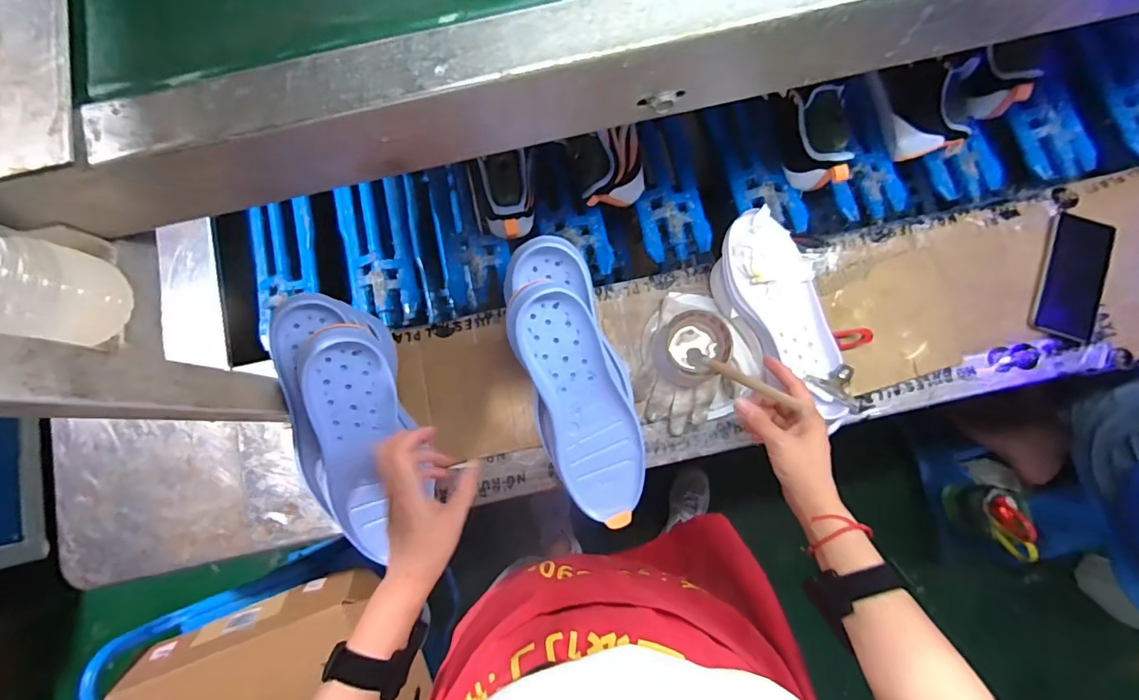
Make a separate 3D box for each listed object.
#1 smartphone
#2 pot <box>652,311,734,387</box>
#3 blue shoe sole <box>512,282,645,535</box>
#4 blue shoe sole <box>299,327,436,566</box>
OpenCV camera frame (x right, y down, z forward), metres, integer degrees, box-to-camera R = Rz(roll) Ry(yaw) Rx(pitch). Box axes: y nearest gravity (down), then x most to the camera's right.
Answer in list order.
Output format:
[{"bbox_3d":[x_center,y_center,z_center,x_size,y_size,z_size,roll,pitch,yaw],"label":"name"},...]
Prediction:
[{"bbox_3d":[0.642,-0.092,0.630,0.081,0.007,0.155,17,88,2],"label":"smartphone"},{"bbox_3d":[0.149,0.000,0.596,0.084,0.055,0.084,0,83,0],"label":"pot"},{"bbox_3d":[0.016,0.059,0.528,0.092,0.035,0.268,-22,104,-2],"label":"blue shoe sole"},{"bbox_3d":[-0.229,0.102,0.536,0.090,0.050,0.263,-6,107,-24],"label":"blue shoe sole"}]

